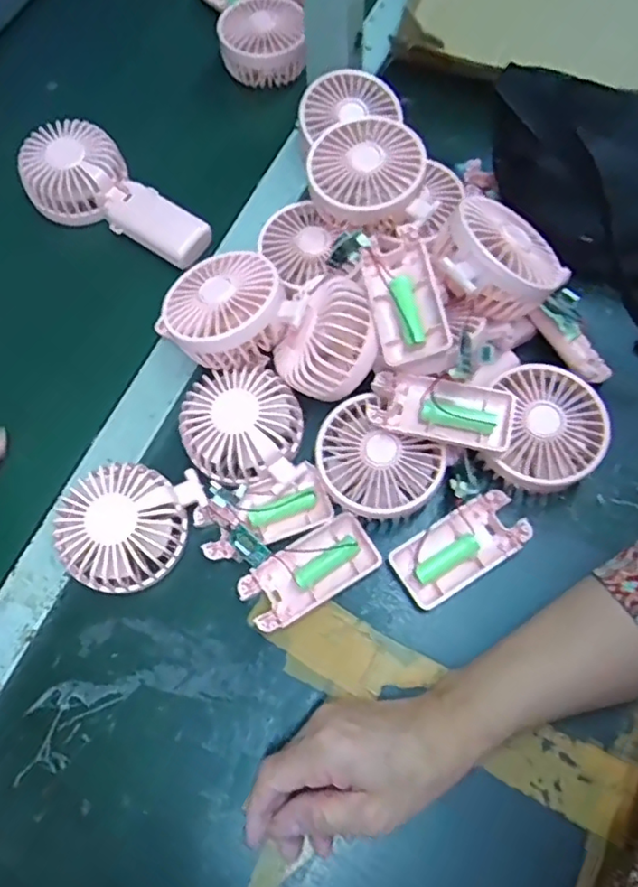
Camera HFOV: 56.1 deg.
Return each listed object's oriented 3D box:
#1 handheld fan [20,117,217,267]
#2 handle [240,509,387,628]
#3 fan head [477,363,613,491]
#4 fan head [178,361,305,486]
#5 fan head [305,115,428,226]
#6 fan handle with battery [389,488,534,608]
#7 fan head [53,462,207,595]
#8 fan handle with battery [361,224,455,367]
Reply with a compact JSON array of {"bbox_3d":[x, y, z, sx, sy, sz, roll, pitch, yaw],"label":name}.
[{"bbox_3d":[-0.173,-0.213,0.518,0.173,0.047,0.078,29,73,13],"label":"handheld fan"},{"bbox_3d":[-0.007,0.086,0.406,0.091,0.014,0.045,-30,71,-8],"label":"handle"},{"bbox_3d":[0.154,-0.006,0.415,0.073,0.044,0.083,10,70,7],"label":"fan head"},{"bbox_3d":[-0.055,-0.015,0.425,0.083,0.035,0.081,0,69,3],"label":"fan head"},{"bbox_3d":[0.034,-0.202,0.442,0.082,0.028,0.080,-1,69,3],"label":"fan head"},{"bbox_3d":[0.096,0.070,0.406,0.091,0.015,0.044,-31,71,-9],"label":"fan handle with battery"},{"bbox_3d":[-0.129,0.056,0.406,0.080,0.049,0.090,15,71,8],"label":"fan head"},{"bbox_3d":[0.056,-0.097,0.397,0.045,0.026,0.091,-17,77,12],"label":"fan handle with battery"}]

